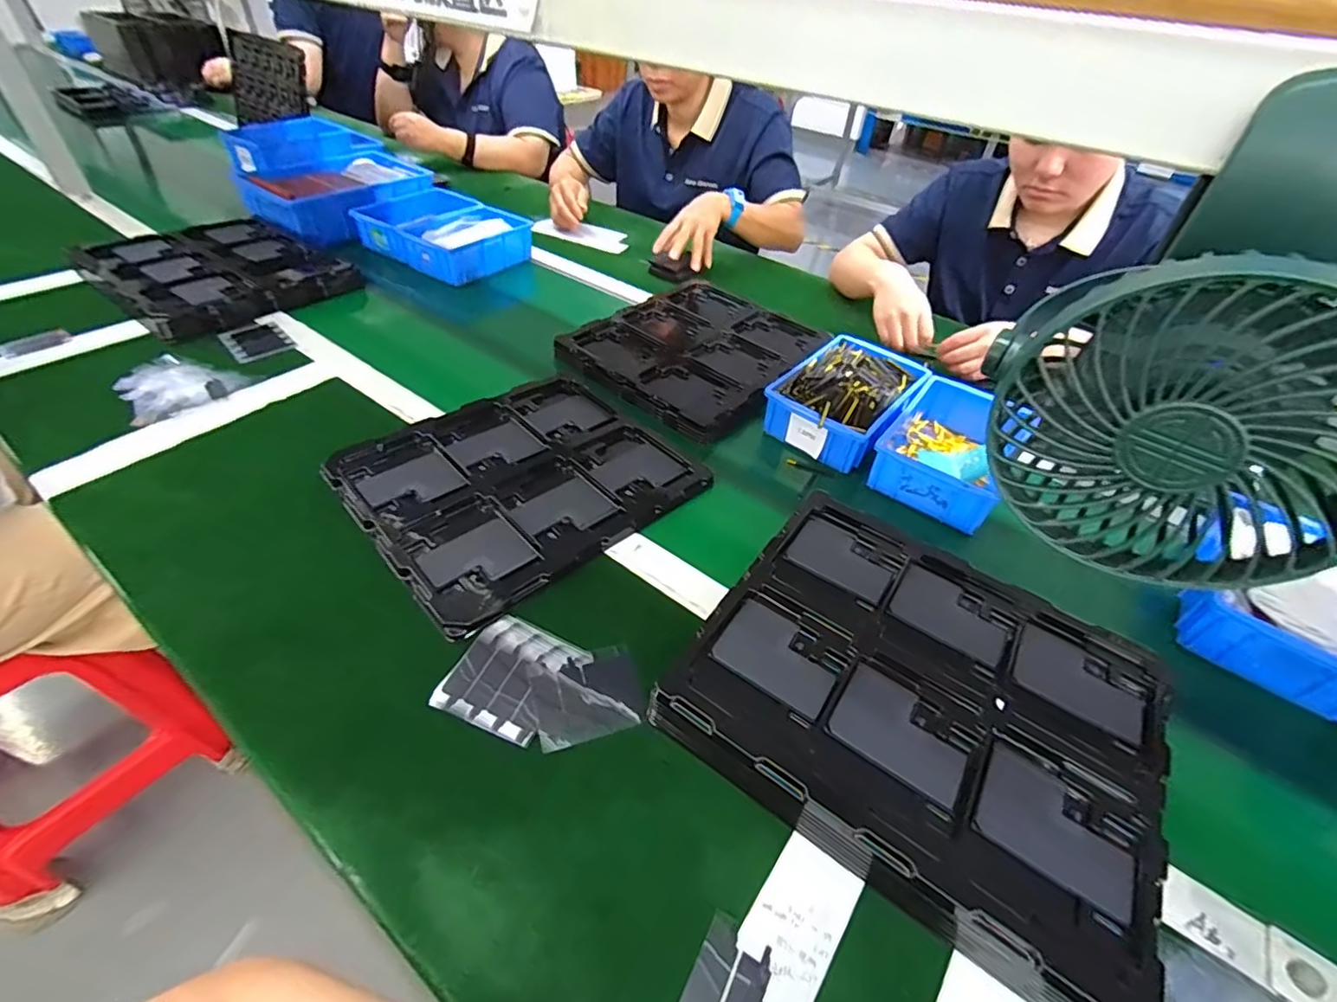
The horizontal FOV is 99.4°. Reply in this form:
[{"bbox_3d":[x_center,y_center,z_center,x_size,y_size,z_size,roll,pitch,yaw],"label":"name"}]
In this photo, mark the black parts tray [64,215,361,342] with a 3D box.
[{"bbox_3d":[-0.678,-0.354,0.862,0.306,0.036,0.283,30,50,21],"label":"black parts tray"}]

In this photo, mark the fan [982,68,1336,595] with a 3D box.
[{"bbox_3d":[0.196,-0.054,0.198,0.115,0.132,0.112,36,52,26],"label":"fan"}]

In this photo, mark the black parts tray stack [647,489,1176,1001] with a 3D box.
[{"bbox_3d":[0.196,0.151,0.450,0.321,0.049,0.288,27,48,18],"label":"black parts tray stack"}]

